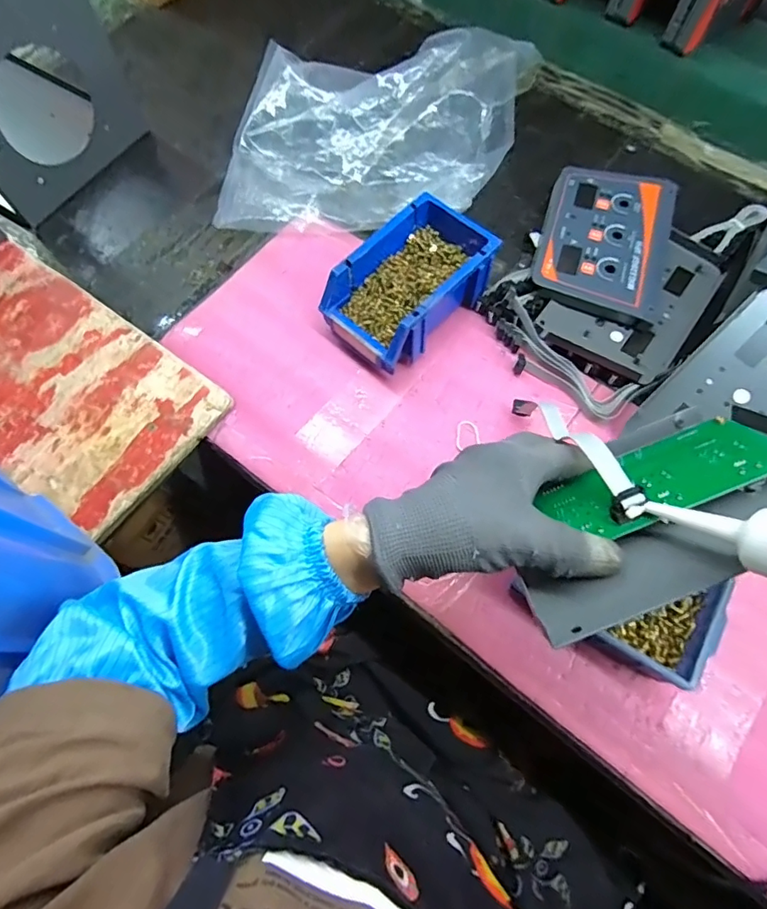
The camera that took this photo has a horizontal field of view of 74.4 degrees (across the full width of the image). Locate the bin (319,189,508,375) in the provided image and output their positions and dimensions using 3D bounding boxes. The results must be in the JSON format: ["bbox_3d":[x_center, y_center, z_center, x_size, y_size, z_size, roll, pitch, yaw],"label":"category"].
[{"bbox_3d":[0.027,-0.168,0.511,0.099,0.075,0.165,40,76,16],"label":"bin"}]

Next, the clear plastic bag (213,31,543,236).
[{"bbox_3d":[-0.006,-0.395,0.605,0.365,0.078,0.274,1,69,3],"label":"clear plastic bag"}]

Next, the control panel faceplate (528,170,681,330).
[{"bbox_3d":[0.237,-0.229,0.539,0.130,0.014,0.190,15,70,9],"label":"control panel faceplate"}]

